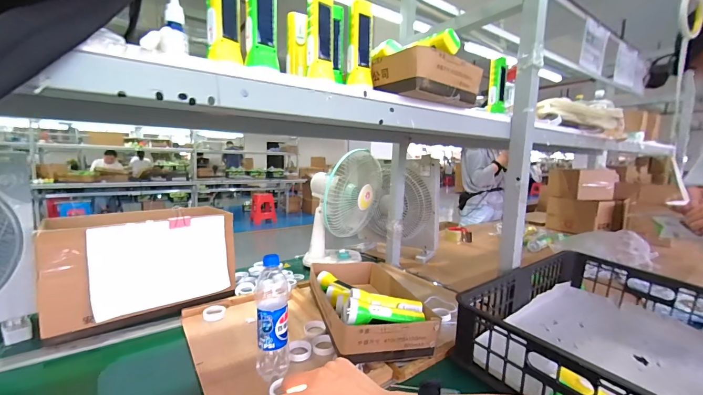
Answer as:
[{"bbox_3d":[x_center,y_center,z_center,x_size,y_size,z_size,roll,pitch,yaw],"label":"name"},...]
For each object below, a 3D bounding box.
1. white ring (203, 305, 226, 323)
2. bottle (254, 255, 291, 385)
[{"bbox_3d":[-0.359,0.302,0.807,0.055,0.022,0.053,-2,8,-26],"label":"white ring"},{"bbox_3d":[-0.151,0.231,0.585,0.062,0.227,0.056,-1,8,-14],"label":"bottle"}]

